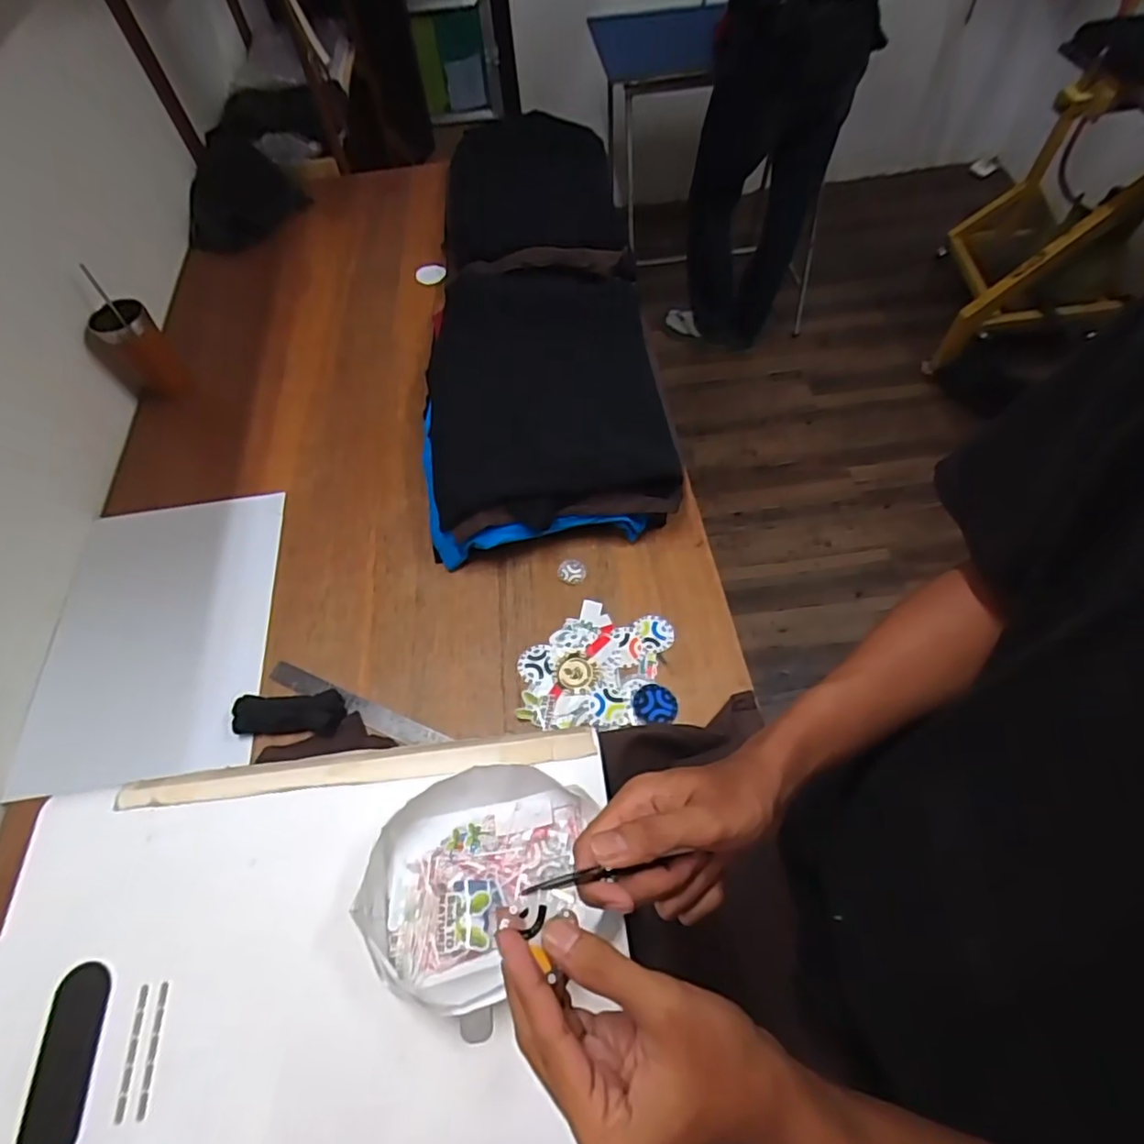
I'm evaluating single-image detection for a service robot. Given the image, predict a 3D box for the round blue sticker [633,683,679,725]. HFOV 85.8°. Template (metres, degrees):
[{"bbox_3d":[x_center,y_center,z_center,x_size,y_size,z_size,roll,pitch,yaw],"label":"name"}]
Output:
[{"bbox_3d":[0.101,0.158,0.745,0.052,0.004,0.050,-2,58,3],"label":"round blue sticker"}]

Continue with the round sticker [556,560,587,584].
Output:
[{"bbox_3d":[0.000,-0.001,0.855,0.040,0.006,0.038,-2,58,3],"label":"round sticker"}]

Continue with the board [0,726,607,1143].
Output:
[{"bbox_3d":[-0.208,0.337,0.461,0.498,0.026,0.401,-8,58,-1],"label":"board"}]

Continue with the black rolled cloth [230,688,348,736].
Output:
[{"bbox_3d":[-0.345,0.173,0.754,0.129,0.029,0.051,0,59,4],"label":"black rolled cloth"}]

